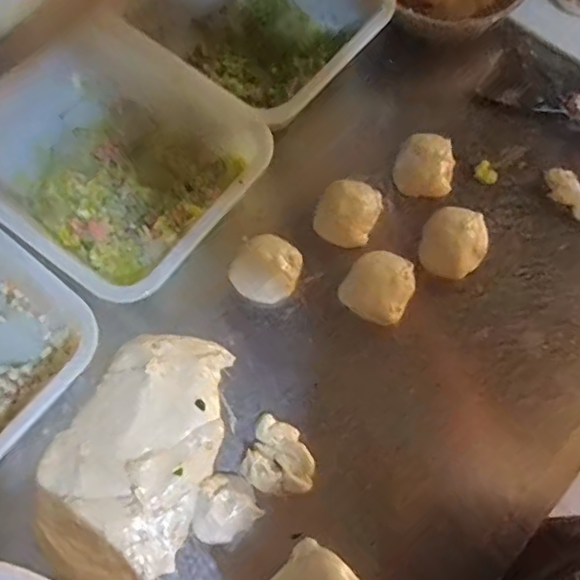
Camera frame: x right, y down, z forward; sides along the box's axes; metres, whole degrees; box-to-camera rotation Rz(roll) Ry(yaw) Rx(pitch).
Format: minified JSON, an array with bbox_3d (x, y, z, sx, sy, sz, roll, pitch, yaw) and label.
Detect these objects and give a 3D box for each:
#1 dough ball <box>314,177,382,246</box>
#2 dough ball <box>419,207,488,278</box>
[{"bbox_3d":[0.064,-0.088,0.654,0.063,0.032,0.070,23,72,12],"label":"dough ball"},{"bbox_3d":[0.176,-0.052,0.636,0.066,0.033,0.068,-1,69,3],"label":"dough ball"}]

